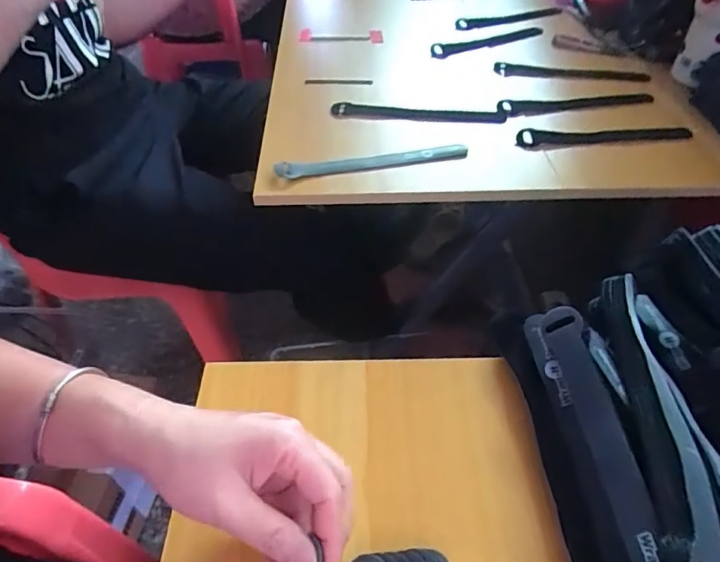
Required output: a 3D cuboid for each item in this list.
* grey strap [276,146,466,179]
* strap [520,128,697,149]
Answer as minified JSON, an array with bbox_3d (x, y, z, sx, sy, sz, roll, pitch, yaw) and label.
[{"bbox_3d":[0.016,-0.120,0.495,0.199,0.006,0.023,-12,47,-10],"label":"grey strap"},{"bbox_3d":[0.289,-0.169,0.570,0.233,0.004,0.030,-9,47,-8],"label":"strap"}]

